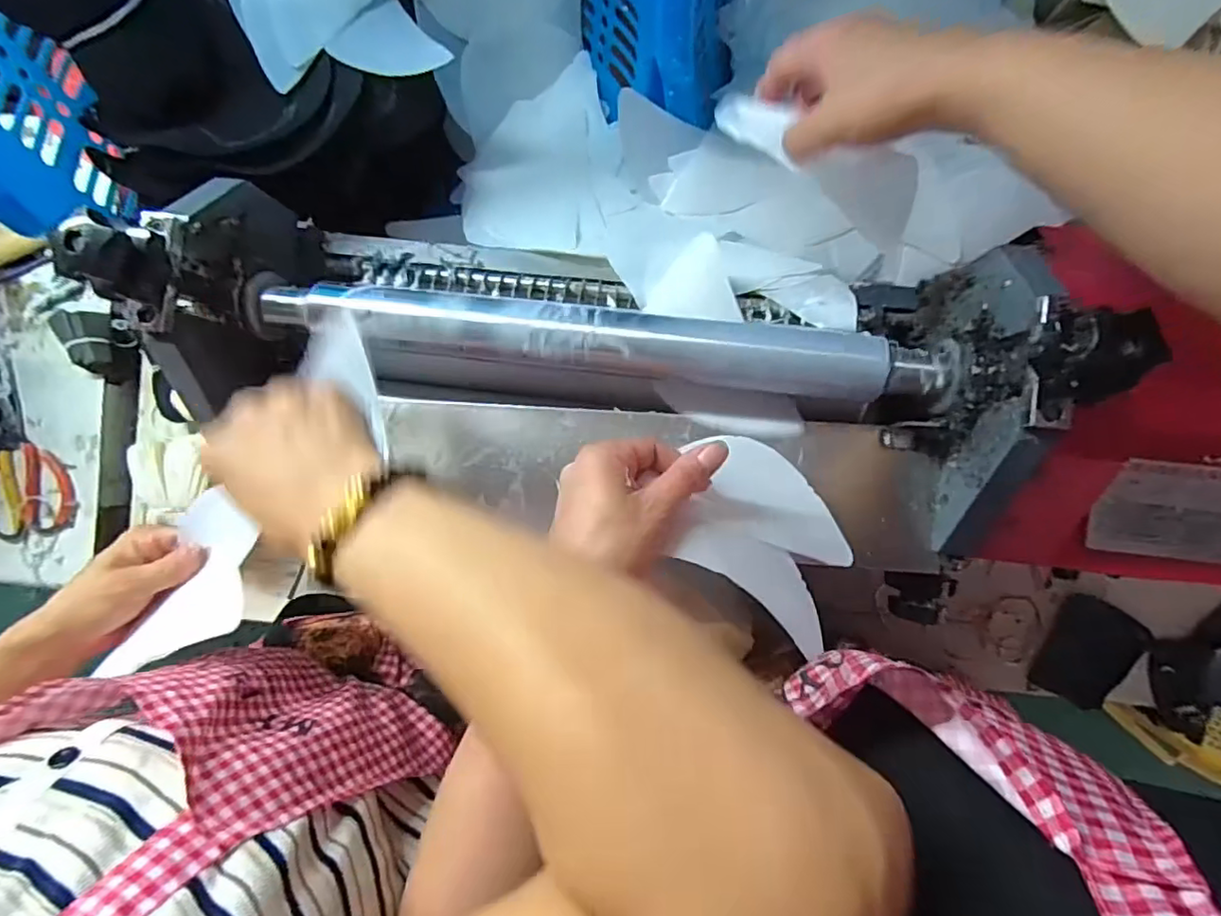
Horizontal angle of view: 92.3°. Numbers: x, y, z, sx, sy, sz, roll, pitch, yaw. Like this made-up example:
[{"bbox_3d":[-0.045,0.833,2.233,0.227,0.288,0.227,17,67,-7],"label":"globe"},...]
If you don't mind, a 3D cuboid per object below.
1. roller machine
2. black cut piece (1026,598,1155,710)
[{"bbox_3d":[-0.017,-0.064,0.378,0.521,0.184,0.186,7,90,2],"label":"roller machine"},{"bbox_3d":[0.465,0.190,0.571,0.081,0.008,0.100,28,90,2],"label":"black cut piece"}]

